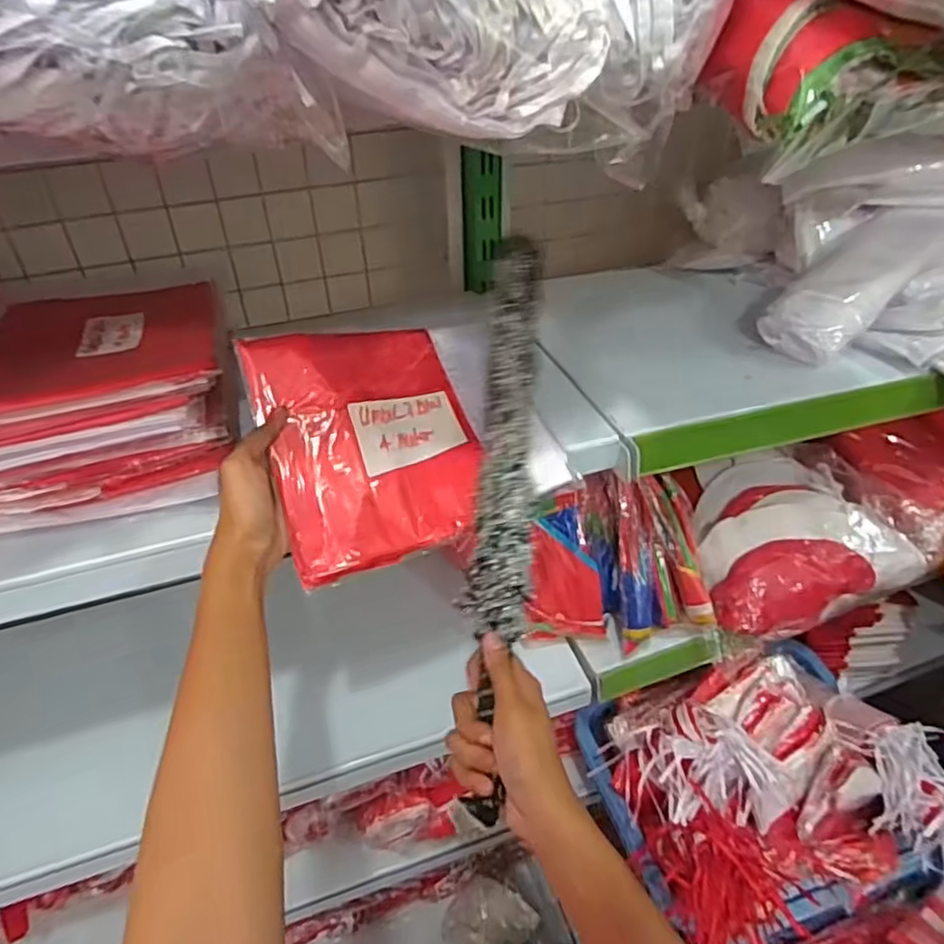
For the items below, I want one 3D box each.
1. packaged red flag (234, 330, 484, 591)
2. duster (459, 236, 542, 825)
[{"bbox_3d":[-0.074,-0.023,0.528,0.166,0.035,0.181,-15,83,-34],"label":"packaged red flag"},{"bbox_3d":[0.026,0.021,0.523,0.047,0.044,0.441,2,71,5],"label":"duster"}]

